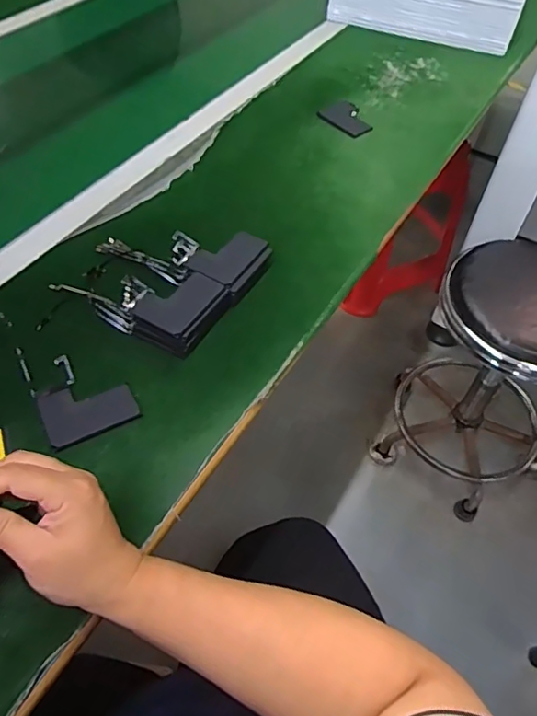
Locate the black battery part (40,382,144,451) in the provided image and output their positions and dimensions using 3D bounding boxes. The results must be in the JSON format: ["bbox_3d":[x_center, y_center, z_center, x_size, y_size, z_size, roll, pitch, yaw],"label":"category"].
[{"bbox_3d":[-0.156,0.041,0.461,0.075,0.007,0.057,-23,58,-19],"label":"black battery part"}]

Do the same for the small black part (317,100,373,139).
[{"bbox_3d":[0.116,-0.345,0.760,0.068,0.004,0.080,-36,63,-26],"label":"small black part"}]

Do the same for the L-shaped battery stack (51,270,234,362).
[{"bbox_3d":[-0.122,-0.065,0.527,0.151,0.031,0.091,31,58,19],"label":"L-shaped battery stack"}]

